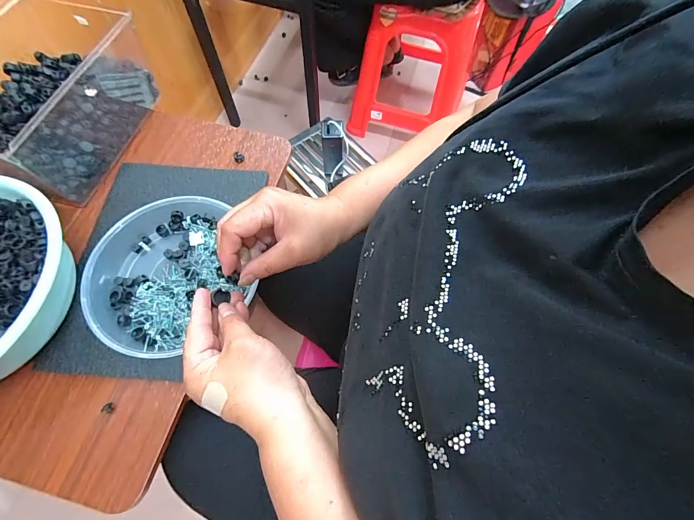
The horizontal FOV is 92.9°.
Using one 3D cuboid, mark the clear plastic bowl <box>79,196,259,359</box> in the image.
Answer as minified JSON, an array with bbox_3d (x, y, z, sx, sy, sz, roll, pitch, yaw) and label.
[{"bbox_3d":[-0.250,0.025,0.467,0.198,0.054,0.217,1,67,-2],"label":"clear plastic bowl"}]

